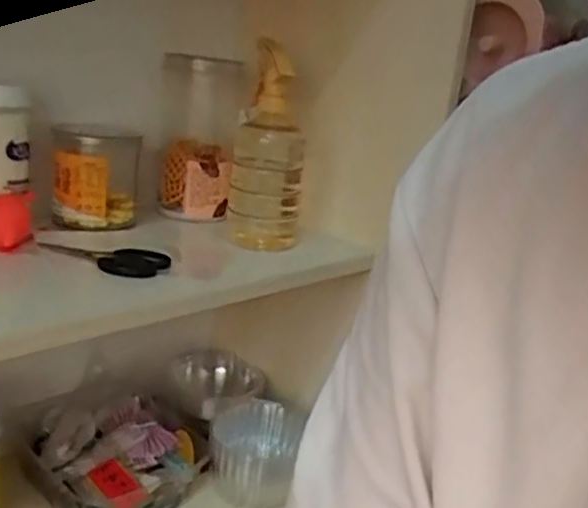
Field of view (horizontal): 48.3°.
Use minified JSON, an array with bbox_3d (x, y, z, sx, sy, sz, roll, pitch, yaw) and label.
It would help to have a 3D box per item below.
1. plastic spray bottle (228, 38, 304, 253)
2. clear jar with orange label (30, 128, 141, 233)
[{"bbox_3d":[-0.026,-0.105,0.655,0.070,0.192,0.075,5,19,-1],"label":"plastic spray bottle"},{"bbox_3d":[-0.197,-0.077,0.638,0.088,0.089,0.100,3,16,-11],"label":"clear jar with orange label"}]

